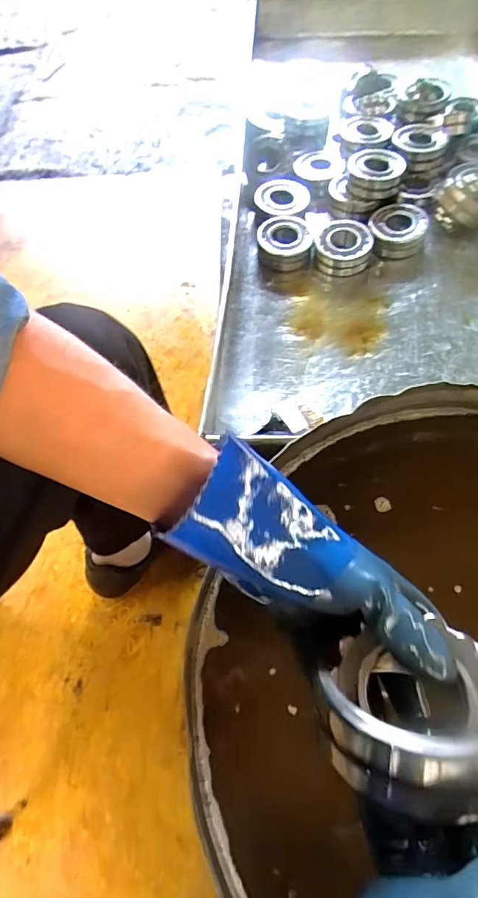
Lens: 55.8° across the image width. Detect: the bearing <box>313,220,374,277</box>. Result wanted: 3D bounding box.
[{"bbox_3d":[0.217,-0.426,0.948,0.117,0.051,0.108,7,61,7],"label":"bearing"}]

